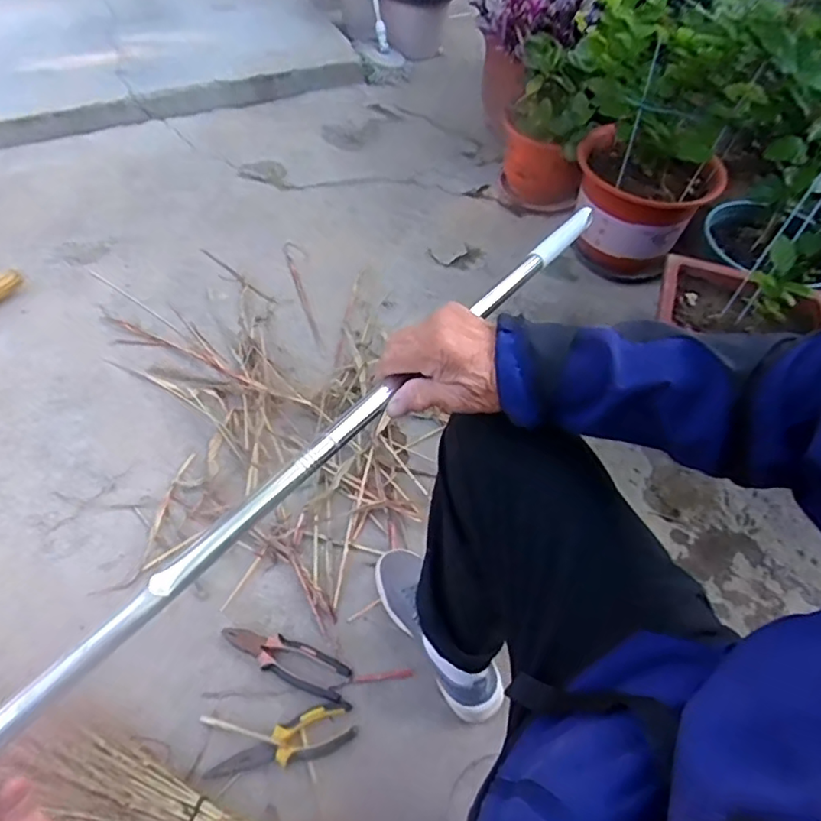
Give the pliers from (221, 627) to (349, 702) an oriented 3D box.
[{"bbox_3d":[-0.188,0.366,0.881,0.200,0.014,0.058,20,55,12],"label":"pliers"}]

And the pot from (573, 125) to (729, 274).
[{"bbox_3d":[0.559,-0.517,1.504,0.346,0.227,0.302,26,57,16],"label":"pot"}]

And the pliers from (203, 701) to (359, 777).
[{"bbox_3d":[-0.174,0.455,0.805,0.197,0.020,0.058,-14,55,-13],"label":"pliers"}]

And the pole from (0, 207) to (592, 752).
[{"bbox_3d":[-0.048,0.014,0.446,0.020,0.023,0.825,34,53,18],"label":"pole"}]

